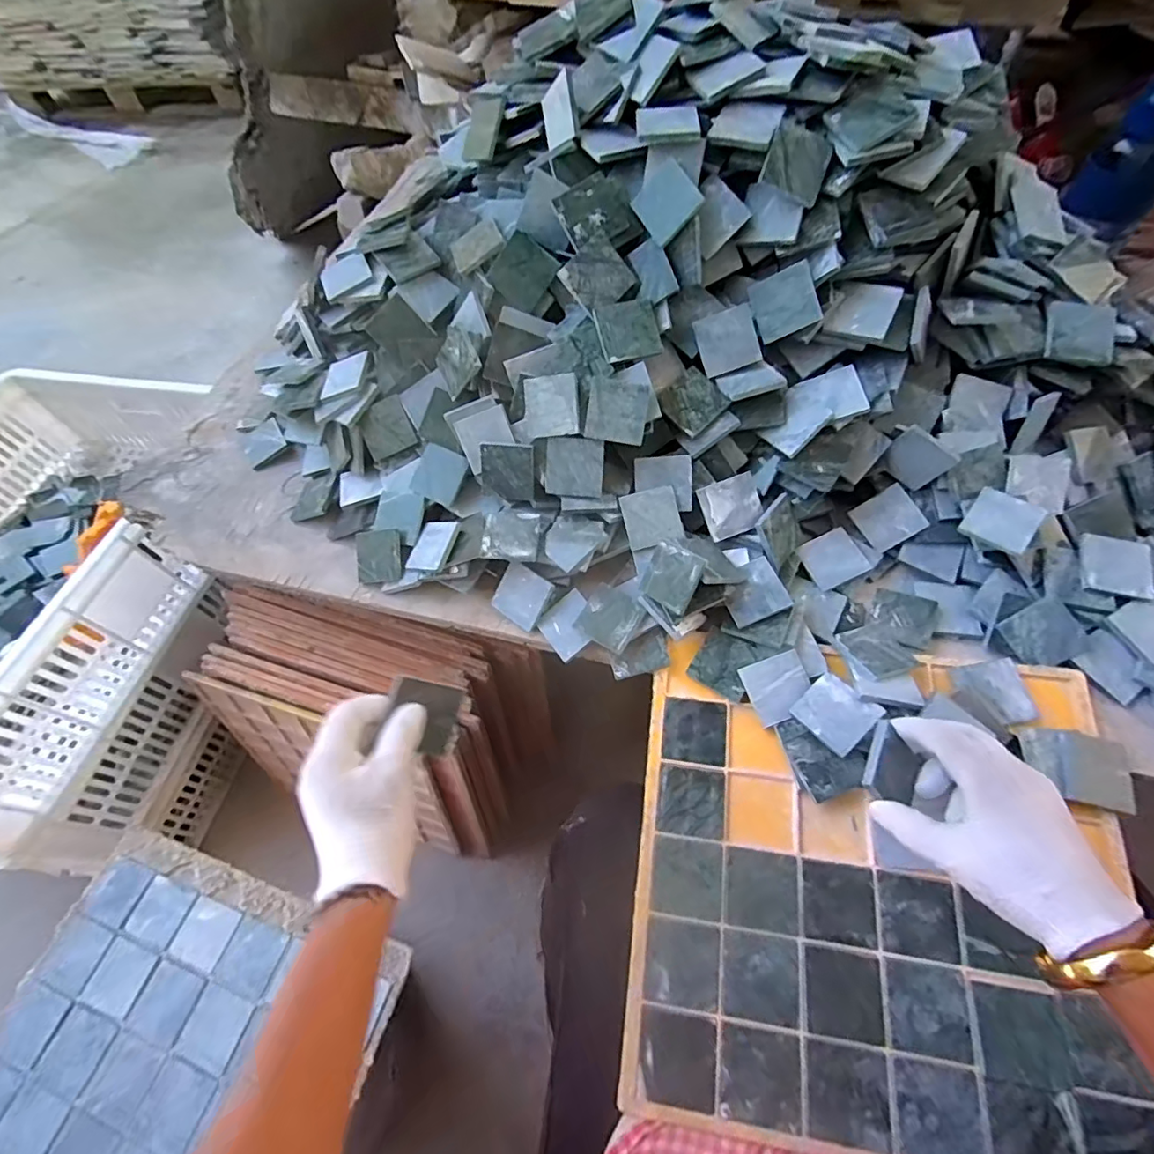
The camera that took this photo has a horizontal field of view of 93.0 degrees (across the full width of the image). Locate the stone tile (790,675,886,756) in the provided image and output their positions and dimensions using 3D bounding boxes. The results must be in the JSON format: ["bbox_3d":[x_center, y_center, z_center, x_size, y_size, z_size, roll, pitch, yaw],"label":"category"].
[{"bbox_3d":[0.198,0.103,0.417,0.046,0.004,0.049,-46,61,-3],"label":"stone tile"}]

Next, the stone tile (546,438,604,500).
[{"bbox_3d":[-0.003,-0.095,0.476,0.050,0.049,0.004,6,22,8],"label":"stone tile"}]

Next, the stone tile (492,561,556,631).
[{"bbox_3d":[-0.050,0.016,0.495,0.051,0.006,0.047,35,100,26],"label":"stone tile"}]

